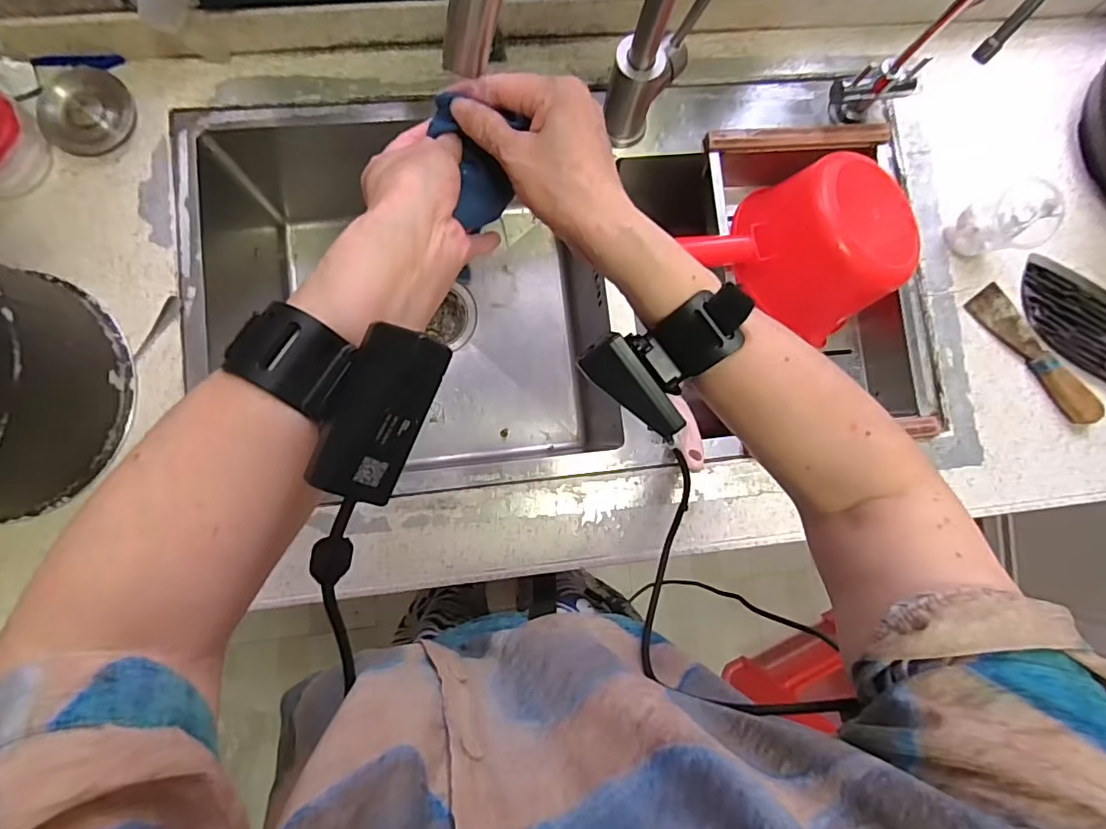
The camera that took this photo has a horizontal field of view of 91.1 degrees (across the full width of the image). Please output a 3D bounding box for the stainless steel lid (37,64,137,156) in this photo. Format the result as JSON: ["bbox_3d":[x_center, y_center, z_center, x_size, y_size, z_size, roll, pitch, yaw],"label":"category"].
[{"bbox_3d":[-0.443,-0.288,0.514,0.078,0.014,0.079,45,82,-1],"label":"stainless steel lid"}]

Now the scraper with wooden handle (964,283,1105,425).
[{"bbox_3d":[0.527,-0.066,0.586,0.044,0.024,0.174,-40,90,-8],"label":"scraper with wooden handle"}]

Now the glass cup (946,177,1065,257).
[{"bbox_3d":[0.469,-0.199,0.562,0.055,0.082,0.065,-25,88,-7],"label":"glass cup"}]

